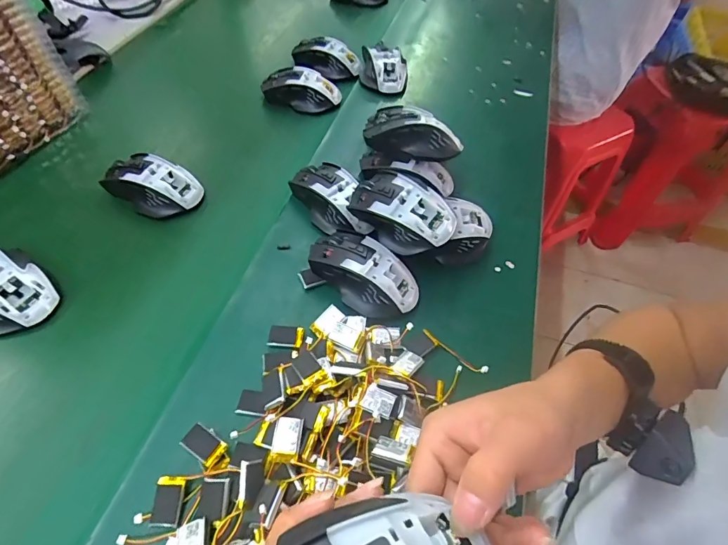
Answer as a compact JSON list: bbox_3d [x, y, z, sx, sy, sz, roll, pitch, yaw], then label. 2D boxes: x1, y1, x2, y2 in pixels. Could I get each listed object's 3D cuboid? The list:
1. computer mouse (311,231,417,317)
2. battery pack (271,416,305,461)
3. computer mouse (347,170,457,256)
[{"bbox_3d":[-0.005,0.000,0.412,0.118,0.040,0.065,34,61,19],"label":"computer mouse"},{"bbox_3d":[-0.057,0.124,0.313,0.020,0.004,0.030,7,56,2],"label":"battery pack"},{"bbox_3d":[0.036,-0.063,0.418,0.107,0.041,0.061,37,62,21],"label":"computer mouse"}]

